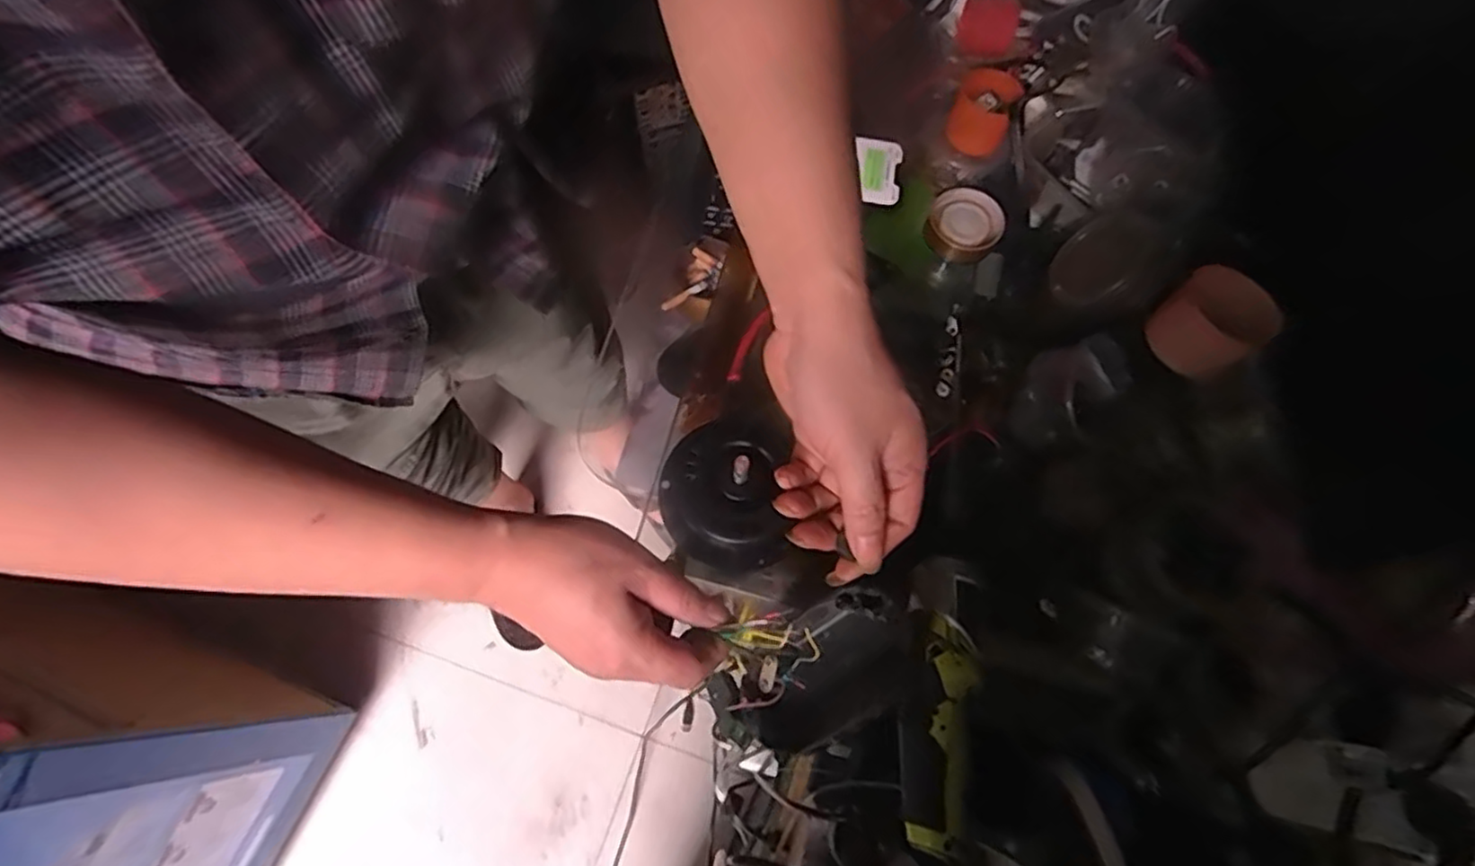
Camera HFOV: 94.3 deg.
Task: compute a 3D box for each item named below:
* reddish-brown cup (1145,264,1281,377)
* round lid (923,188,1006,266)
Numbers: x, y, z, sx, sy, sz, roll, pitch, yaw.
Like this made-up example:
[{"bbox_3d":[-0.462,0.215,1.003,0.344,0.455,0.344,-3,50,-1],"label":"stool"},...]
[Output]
[{"bbox_3d":[0.324,-0.076,0.468,0.058,0.043,0.060,1,70,-2],"label":"reddish-brown cup"},{"bbox_3d":[0.194,-0.177,0.587,0.061,0.021,0.066,1,70,-2],"label":"round lid"}]

